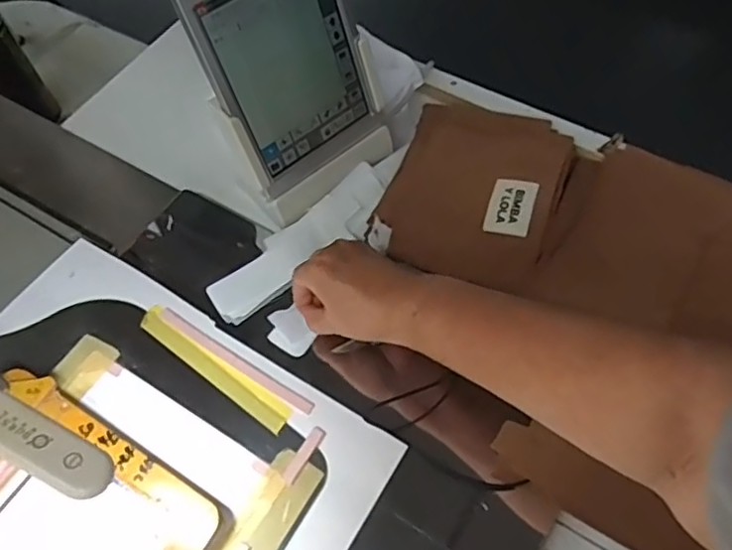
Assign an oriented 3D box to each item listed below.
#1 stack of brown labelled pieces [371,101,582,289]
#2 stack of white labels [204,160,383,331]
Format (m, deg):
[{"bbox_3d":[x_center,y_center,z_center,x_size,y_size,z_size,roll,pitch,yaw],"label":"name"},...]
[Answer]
[{"bbox_3d":[0.113,-0.097,0.618,0.161,0.020,0.195,18,63,12],"label":"stack of brown labelled pieces"},{"bbox_3d":[-0.060,-0.033,0.599,0.209,0.005,0.058,-39,66,-18],"label":"stack of white labels"}]

